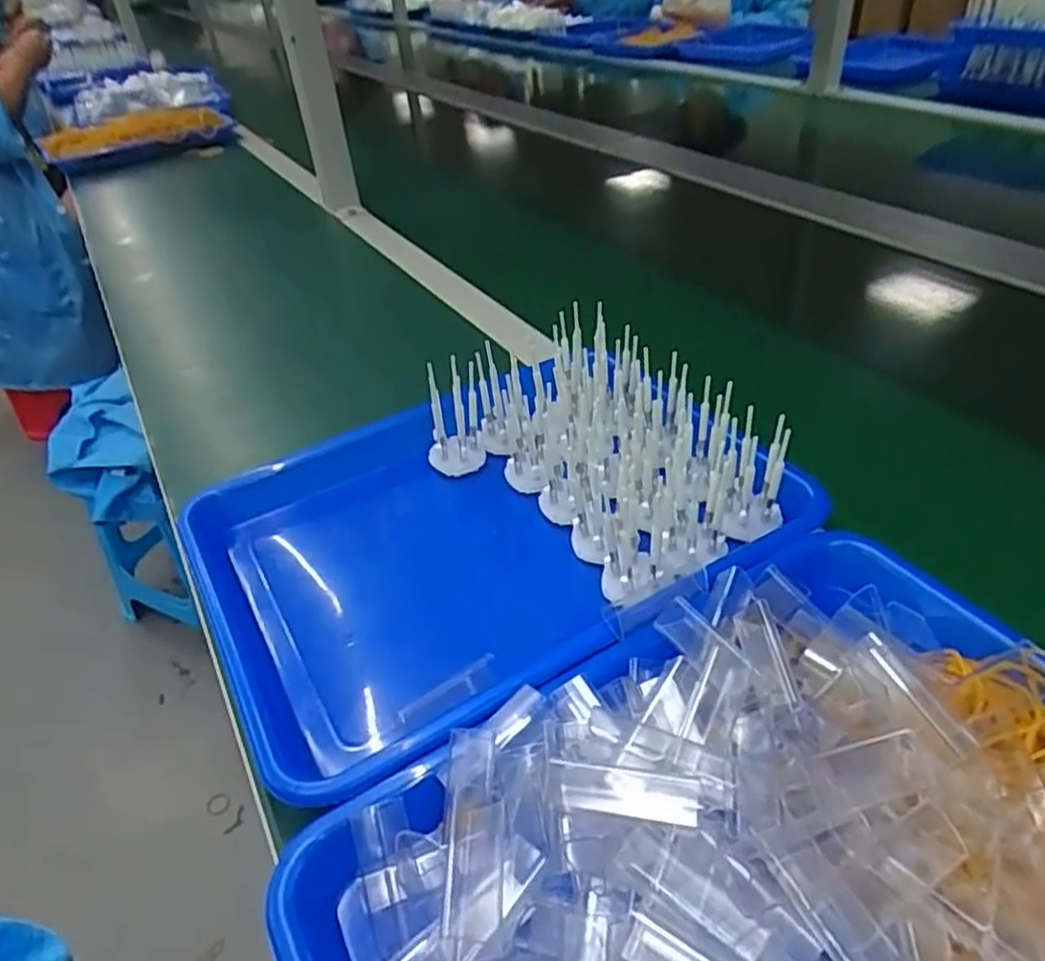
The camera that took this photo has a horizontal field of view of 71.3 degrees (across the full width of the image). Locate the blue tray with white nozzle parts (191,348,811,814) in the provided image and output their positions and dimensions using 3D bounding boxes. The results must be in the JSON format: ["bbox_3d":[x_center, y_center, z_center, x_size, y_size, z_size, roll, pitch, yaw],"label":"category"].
[{"bbox_3d":[-0.022,0.019,0.445,0.323,0.071,0.243,-22,41,-19],"label":"blue tray with white nozzle parts"}]

